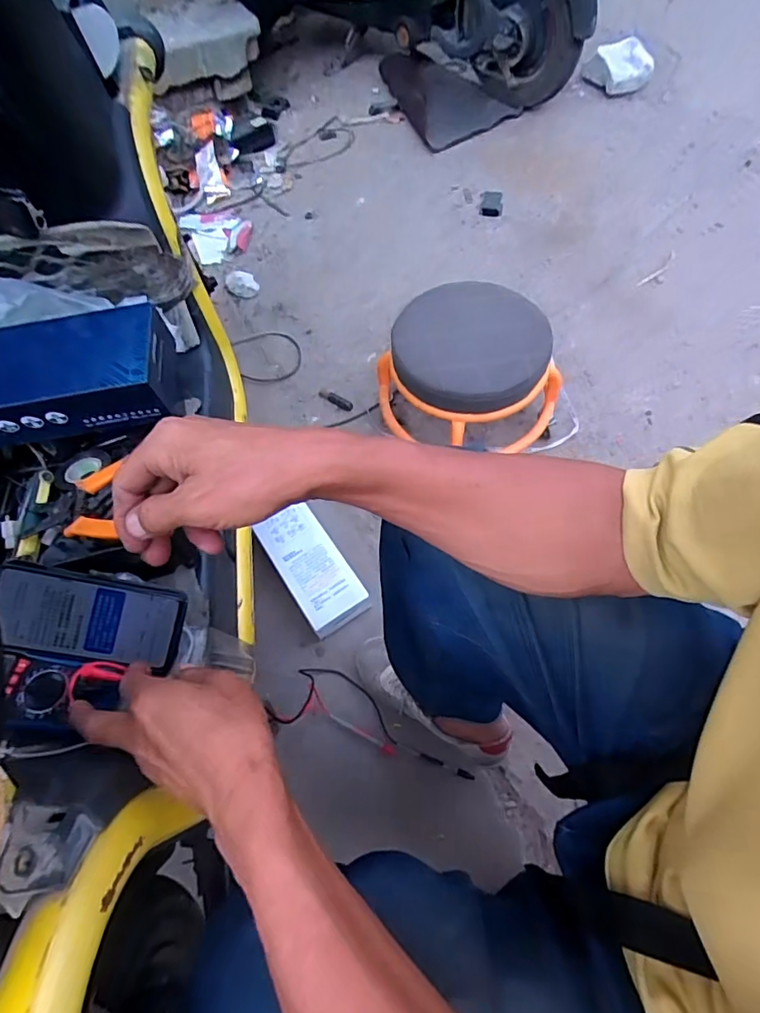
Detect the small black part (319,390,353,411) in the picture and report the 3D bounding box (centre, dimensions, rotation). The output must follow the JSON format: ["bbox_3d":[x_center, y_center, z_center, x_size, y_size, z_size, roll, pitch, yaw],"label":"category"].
[{"bbox_3d":[-0.095,-0.231,1.133,0.088,0.013,0.024,33,67,20],"label":"small black part"}]

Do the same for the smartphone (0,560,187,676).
[{"bbox_3d":[-0.270,0.103,0.491,0.157,0.009,0.077,14,92,-14],"label":"smartphone"}]

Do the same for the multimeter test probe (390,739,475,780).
[{"bbox_3d":[0.078,0.384,0.795,0.132,0.017,0.010,18,63,14],"label":"multimeter test probe"}]

